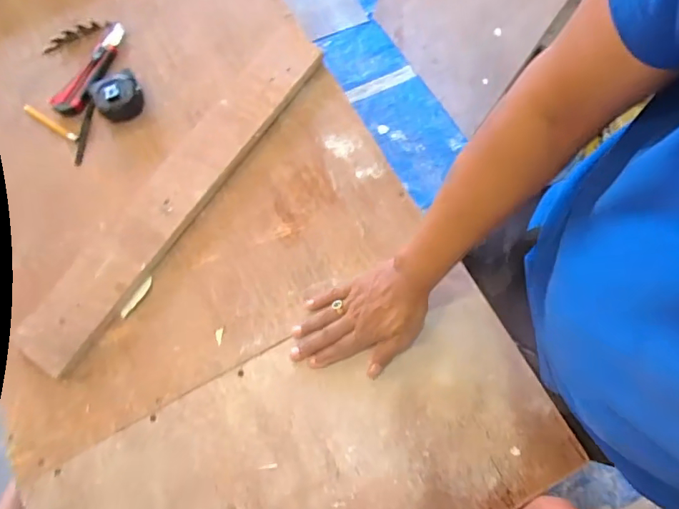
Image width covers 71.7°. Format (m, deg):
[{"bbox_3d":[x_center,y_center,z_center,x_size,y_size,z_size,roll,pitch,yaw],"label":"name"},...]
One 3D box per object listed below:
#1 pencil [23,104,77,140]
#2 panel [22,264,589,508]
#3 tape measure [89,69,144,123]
[{"bbox_3d":[-0.443,-0.203,0.711,0.113,0.006,0.011,32,76,11],"label":"pencil"},{"bbox_3d":[-0.040,0.262,0.549,0.589,0.018,0.283,-26,74,-7],"label":"panel"},{"bbox_3d":[-0.330,-0.232,0.697,0.069,0.031,0.064,-25,73,-6],"label":"tape measure"}]

